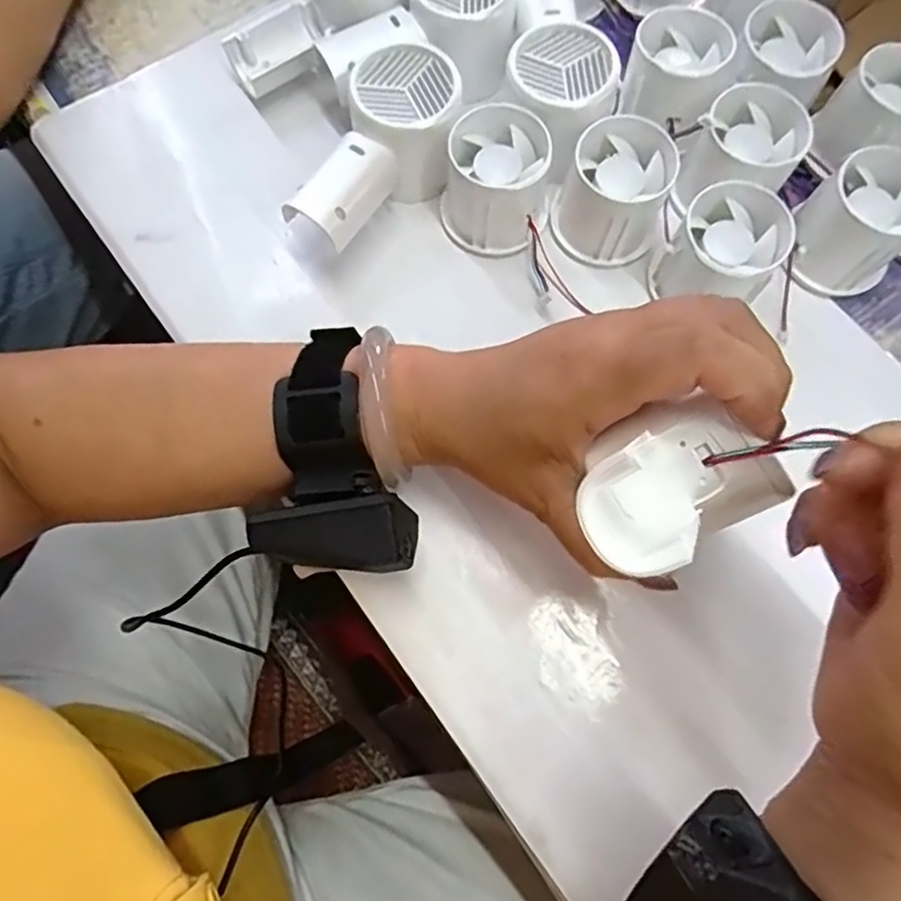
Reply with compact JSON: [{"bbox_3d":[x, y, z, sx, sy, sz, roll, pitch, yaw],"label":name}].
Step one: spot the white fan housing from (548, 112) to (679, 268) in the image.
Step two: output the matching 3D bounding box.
[{"bbox_3d":[0.084,-0.133,0.337,0.056,0.050,0.052,0,74,0],"label":"white fan housing"}]

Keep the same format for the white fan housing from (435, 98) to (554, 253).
[{"bbox_3d":[0.024,-0.141,0.340,0.055,0.047,0.057,0,74,0],"label":"white fan housing"}]

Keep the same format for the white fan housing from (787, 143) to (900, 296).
[{"bbox_3d":[0.207,-0.114,0.332,0.060,0.046,0.051,-43,78,-12],"label":"white fan housing"}]

